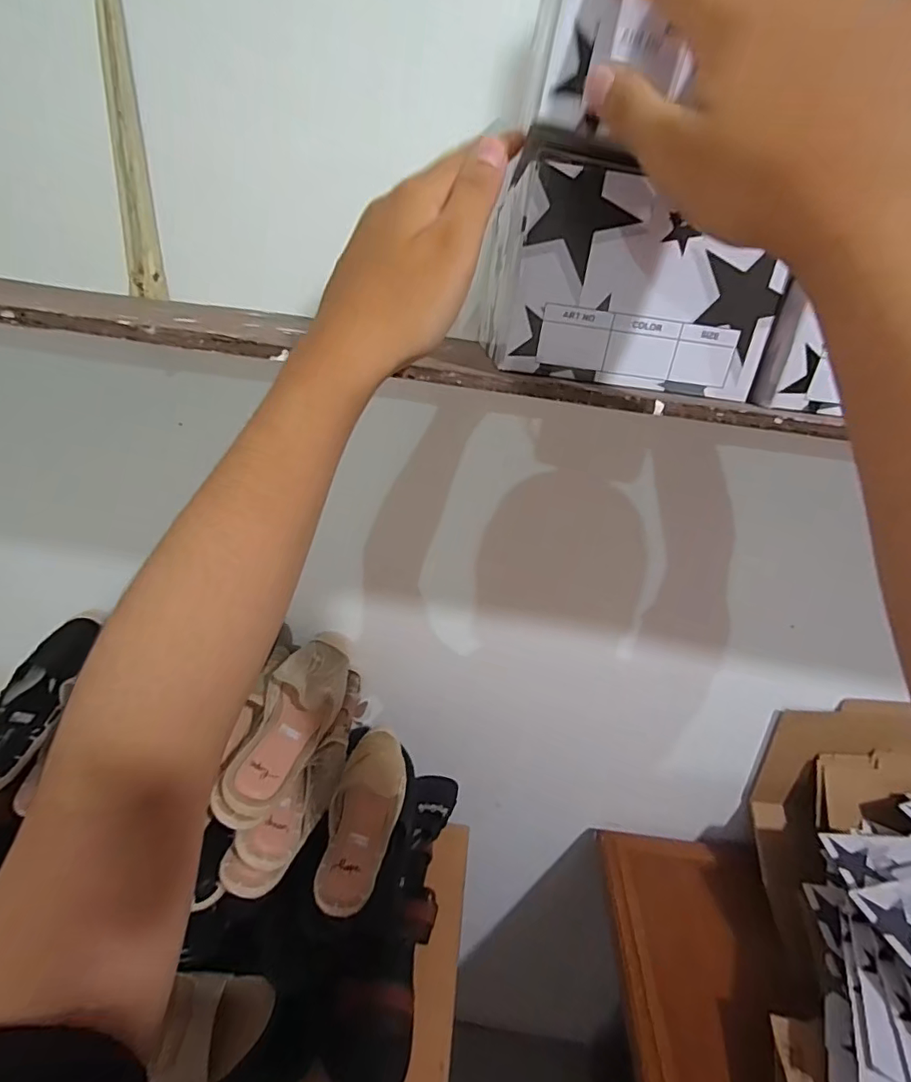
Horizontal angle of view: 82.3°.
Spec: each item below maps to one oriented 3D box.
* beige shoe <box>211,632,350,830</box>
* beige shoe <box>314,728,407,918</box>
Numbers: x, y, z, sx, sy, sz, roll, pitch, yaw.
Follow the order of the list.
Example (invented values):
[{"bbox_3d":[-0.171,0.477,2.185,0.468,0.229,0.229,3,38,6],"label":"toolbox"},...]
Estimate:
[{"bbox_3d":[-0.189,0.204,0.641,0.077,0.074,0.282,9,24,7],"label":"beige shoe"},{"bbox_3d":[-0.111,0.324,0.643,0.079,0.056,0.226,8,24,4],"label":"beige shoe"}]

